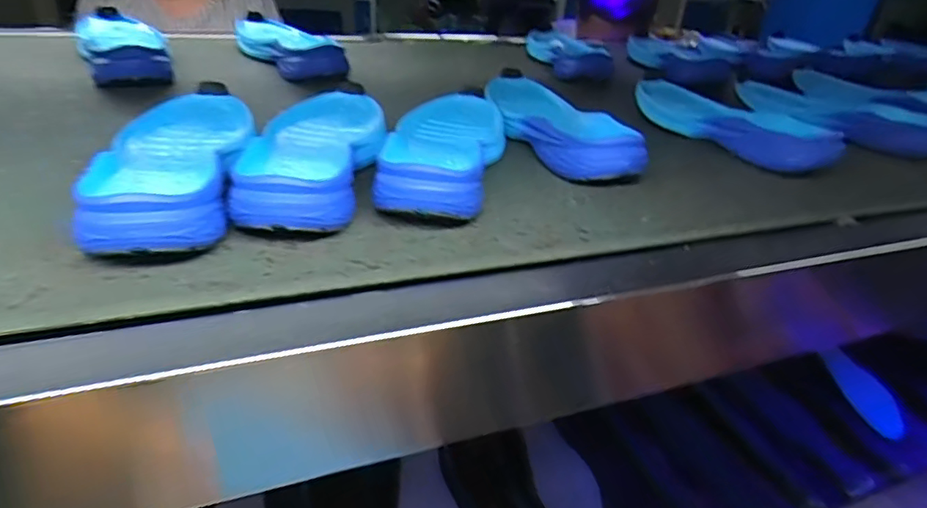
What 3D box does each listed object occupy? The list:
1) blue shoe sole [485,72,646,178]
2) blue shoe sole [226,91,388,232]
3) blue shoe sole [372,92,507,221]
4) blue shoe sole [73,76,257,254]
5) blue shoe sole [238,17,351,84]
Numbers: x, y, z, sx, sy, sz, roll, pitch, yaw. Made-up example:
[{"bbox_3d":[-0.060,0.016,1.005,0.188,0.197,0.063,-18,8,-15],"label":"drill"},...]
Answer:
[{"bbox_3d":[0.085,-0.131,0.594,0.083,0.047,0.259,-7,32,-22],"label":"blue shoe sole"},{"bbox_3d":[-0.117,-0.086,0.482,0.097,0.039,0.264,2,29,-7],"label":"blue shoe sole"},{"bbox_3d":[-0.013,-0.095,0.512,0.098,0.041,0.245,7,29,1],"label":"blue shoe sole"},{"bbox_3d":[-0.212,-0.070,0.435,0.096,0.042,0.266,-3,30,-15],"label":"blue shoe sole"},{"bbox_3d":[-0.242,-0.281,0.789,0.098,0.041,0.259,-11,34,-28],"label":"blue shoe sole"}]

